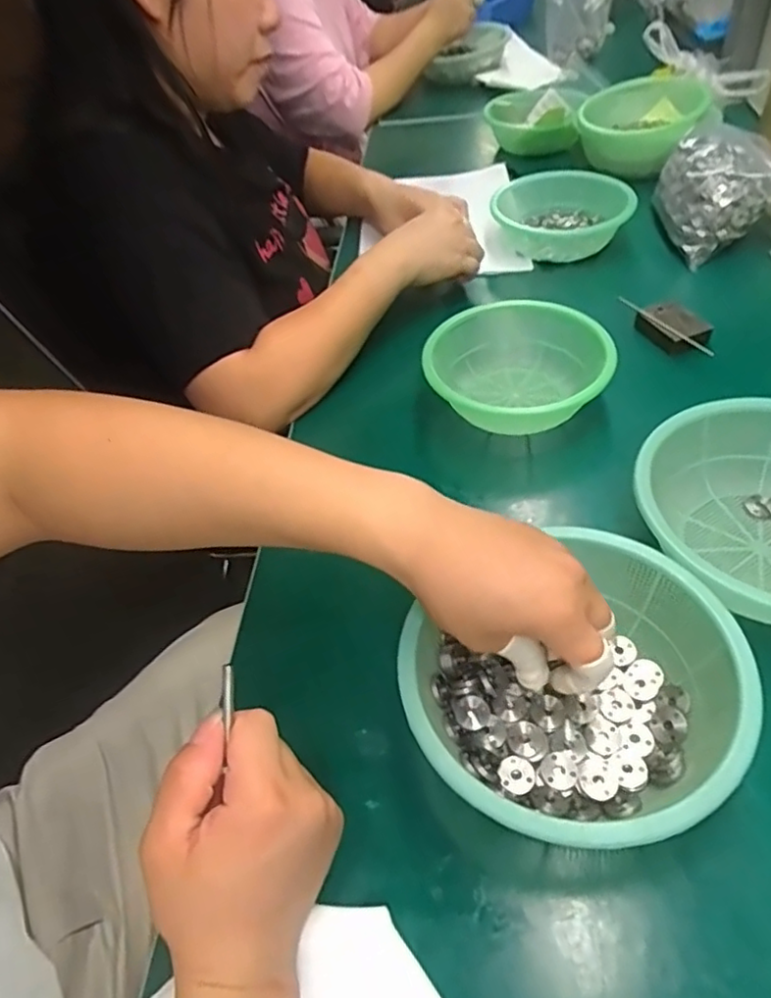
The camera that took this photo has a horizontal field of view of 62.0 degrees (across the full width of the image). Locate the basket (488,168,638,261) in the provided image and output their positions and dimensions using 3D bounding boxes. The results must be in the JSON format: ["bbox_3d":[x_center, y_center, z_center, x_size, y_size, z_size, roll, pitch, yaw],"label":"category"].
[{"bbox_3d":[0.214,-0.353,0.792,0.160,0.051,0.139,-1,48,7],"label":"basket"}]

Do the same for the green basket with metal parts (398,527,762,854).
[{"bbox_3d":[0.106,0.106,0.374,0.182,0.063,0.175,-26,52,-17],"label":"green basket with metal parts"}]

